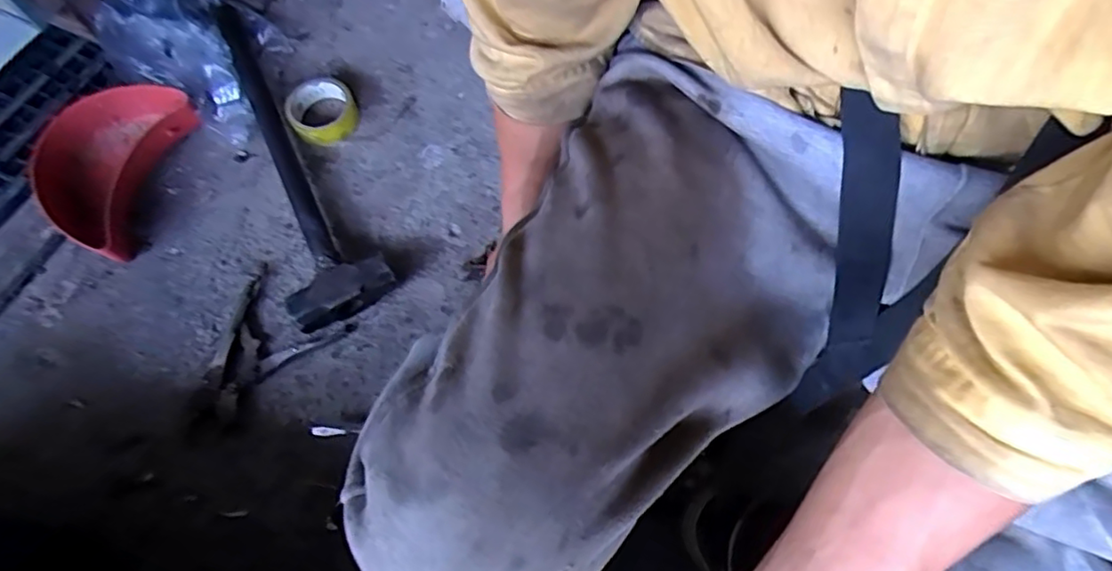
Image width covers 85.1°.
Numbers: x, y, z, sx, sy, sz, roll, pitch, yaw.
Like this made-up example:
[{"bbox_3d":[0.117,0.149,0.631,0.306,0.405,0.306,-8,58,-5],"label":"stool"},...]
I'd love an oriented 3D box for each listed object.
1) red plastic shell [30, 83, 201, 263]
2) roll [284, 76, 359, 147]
[{"bbox_3d":[-0.592,-0.160,0.807,0.136,0.080,0.234,13,71,5],"label":"red plastic shell"},{"bbox_3d":[-0.342,-0.257,0.886,0.097,0.048,0.099,-32,73,-10],"label":"roll"}]

